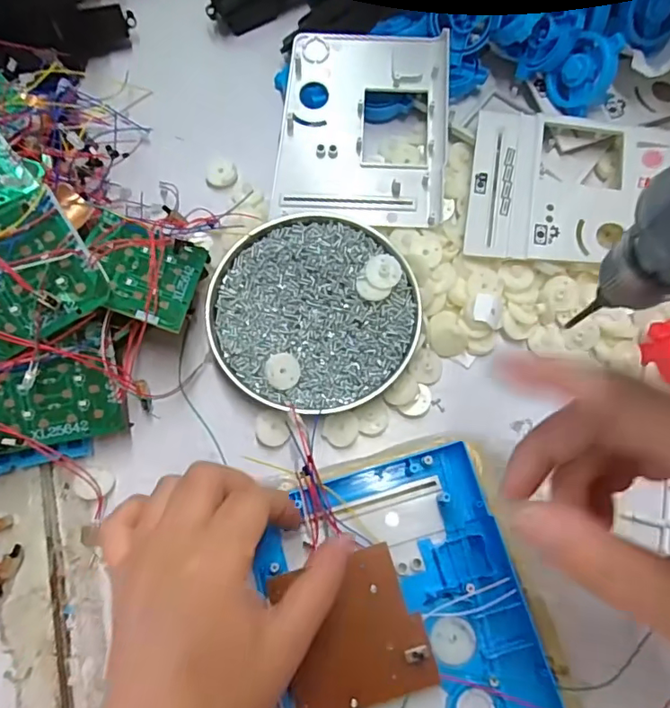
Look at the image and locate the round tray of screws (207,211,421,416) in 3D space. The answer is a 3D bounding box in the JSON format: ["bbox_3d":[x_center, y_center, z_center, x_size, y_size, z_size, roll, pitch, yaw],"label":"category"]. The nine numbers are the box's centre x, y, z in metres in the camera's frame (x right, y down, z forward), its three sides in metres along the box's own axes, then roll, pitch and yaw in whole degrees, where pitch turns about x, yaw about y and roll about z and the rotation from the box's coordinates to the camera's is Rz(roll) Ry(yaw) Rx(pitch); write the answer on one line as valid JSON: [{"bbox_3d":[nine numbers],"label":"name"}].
[{"bbox_3d":[-0.014,-0.029,0.358,0.131,0.023,0.132,0,74,0],"label":"round tray of screws"}]

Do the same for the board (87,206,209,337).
[{"bbox_3d":[-0.116,-0.050,0.322,0.067,0.008,0.072,20,48,-17],"label":"board"}]

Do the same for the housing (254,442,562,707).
[{"bbox_3d":[0.035,0.142,0.283,0.128,0.018,0.163,-14,75,-4],"label":"housing"}]

